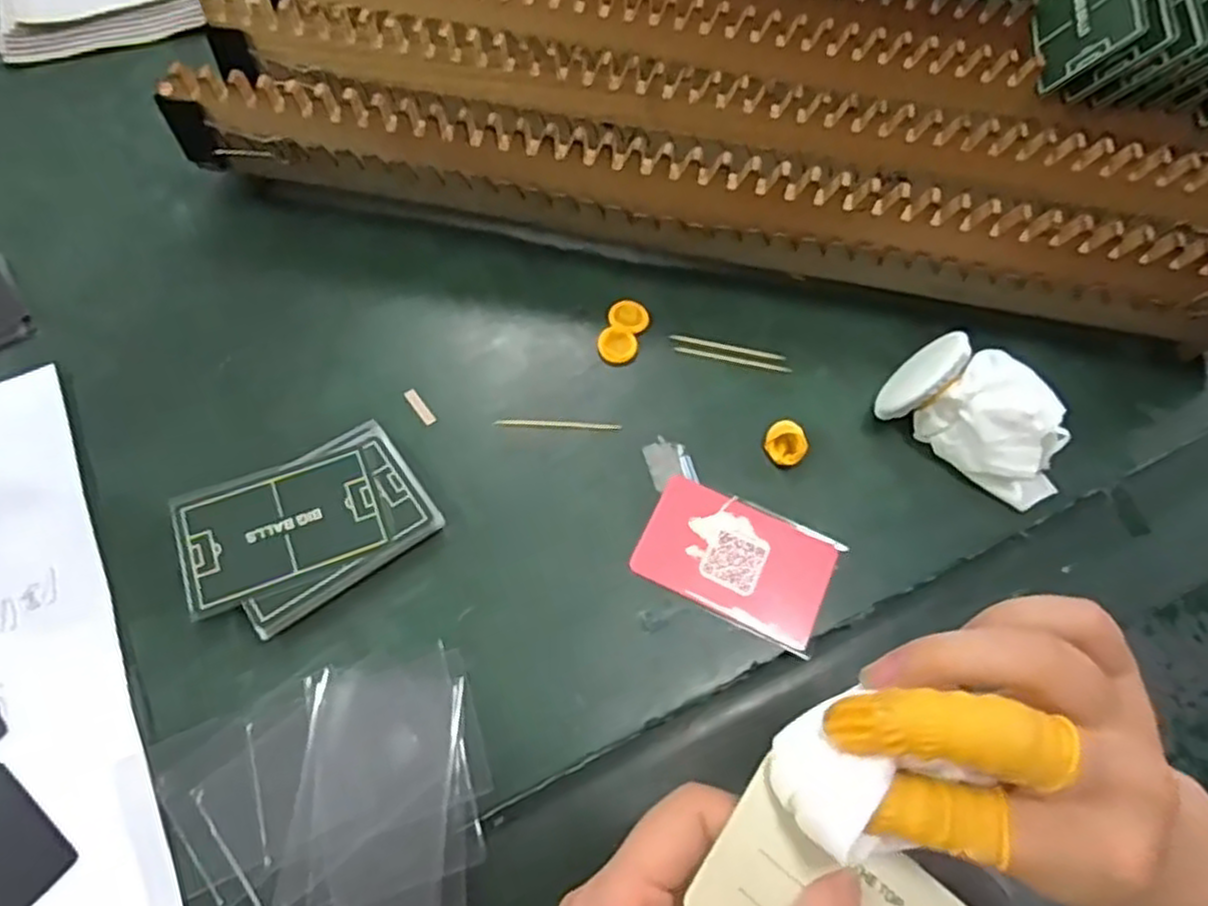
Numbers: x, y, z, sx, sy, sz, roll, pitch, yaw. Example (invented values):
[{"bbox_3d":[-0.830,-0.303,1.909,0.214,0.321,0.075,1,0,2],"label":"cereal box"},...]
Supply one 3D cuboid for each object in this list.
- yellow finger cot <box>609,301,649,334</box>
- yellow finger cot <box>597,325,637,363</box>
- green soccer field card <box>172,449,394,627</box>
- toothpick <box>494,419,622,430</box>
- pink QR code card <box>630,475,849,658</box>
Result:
[{"bbox_3d":[0.014,-0.074,0.401,0.022,0.004,0.019,22,65,7],"label":"yellow finger cot"},{"bbox_3d":[0.007,-0.057,0.391,0.020,0.004,0.022,1,64,-3],"label":"yellow finger cot"},{"bbox_3d":[-0.142,0.031,0.330,0.083,0.005,0.057,-20,68,-14],"label":"green soccer field card"},{"bbox_3d":[-0.022,-0.015,0.370,0.060,0.004,0.004,2,64,-2],"label":"toothpick"},{"bbox_3d":[0.061,0.049,0.347,0.086,0.004,0.057,24,65,8],"label":"pink QR code card"}]

